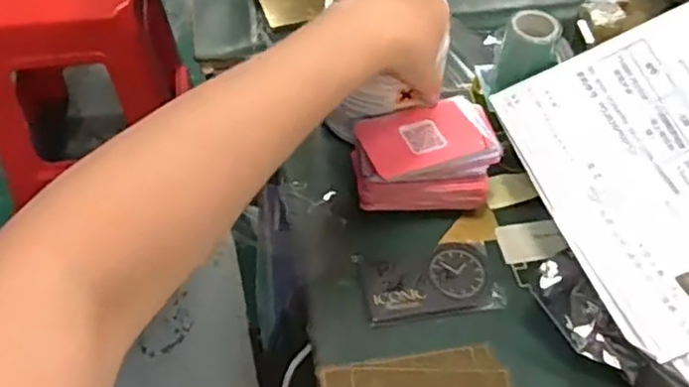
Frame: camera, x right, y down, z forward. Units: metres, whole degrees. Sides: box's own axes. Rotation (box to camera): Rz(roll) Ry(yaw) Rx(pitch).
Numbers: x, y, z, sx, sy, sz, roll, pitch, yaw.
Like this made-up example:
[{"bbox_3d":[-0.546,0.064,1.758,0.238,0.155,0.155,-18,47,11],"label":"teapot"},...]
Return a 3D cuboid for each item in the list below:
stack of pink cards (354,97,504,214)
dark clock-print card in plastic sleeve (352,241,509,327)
[{"bbox_3d":[0.057,-0.027,0.487,0.097,0.048,0.072,0,51,-1],"label":"stack of pink cards"},{"bbox_3d":[0.057,0.059,0.455,0.091,0.008,0.055,-7,52,-7],"label":"dark clock-print card in plastic sleeve"}]

